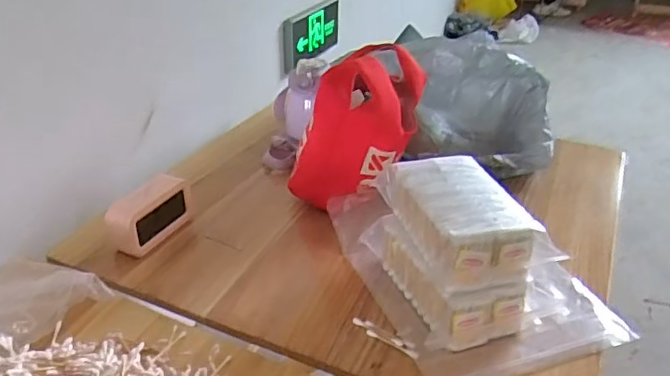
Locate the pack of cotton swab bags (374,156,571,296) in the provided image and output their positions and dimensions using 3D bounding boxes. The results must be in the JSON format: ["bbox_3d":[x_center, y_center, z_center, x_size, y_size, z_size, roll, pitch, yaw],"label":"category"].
[{"bbox_3d":[0.167,0.032,0.778,0.145,0.075,0.220,-7,32,-12],"label":"pack of cotton swab bags"}]

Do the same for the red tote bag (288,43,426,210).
[{"bbox_3d":[0.038,-0.120,0.990,0.193,0.219,0.203,8,32,12],"label":"red tote bag"}]

